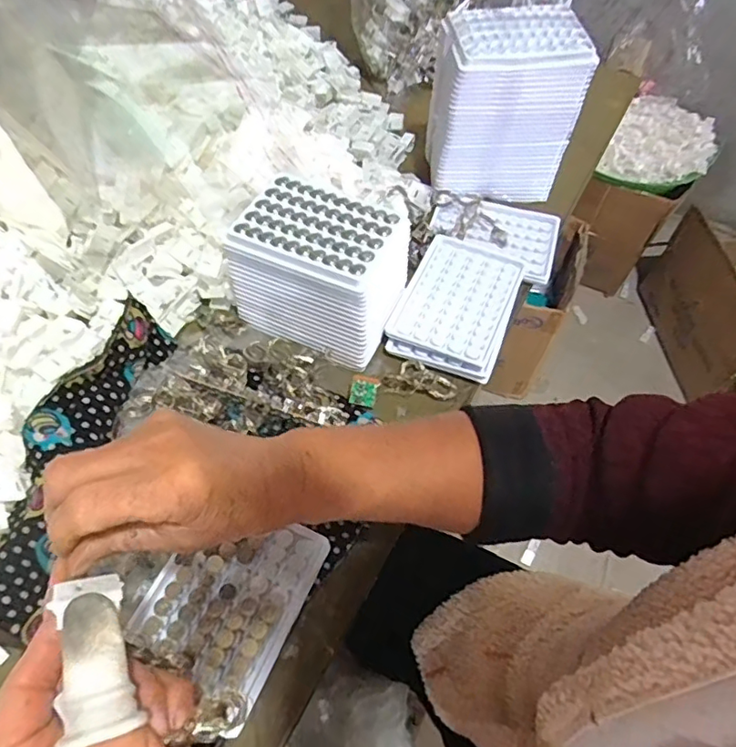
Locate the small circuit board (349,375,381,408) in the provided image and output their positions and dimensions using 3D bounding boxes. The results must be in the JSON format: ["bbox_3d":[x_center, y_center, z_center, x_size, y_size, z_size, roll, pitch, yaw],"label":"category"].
[{"bbox_3d":[-0.003,0.014,0.477,0.022,0.004,0.026,17,77,-11],"label":"small circuit board"}]

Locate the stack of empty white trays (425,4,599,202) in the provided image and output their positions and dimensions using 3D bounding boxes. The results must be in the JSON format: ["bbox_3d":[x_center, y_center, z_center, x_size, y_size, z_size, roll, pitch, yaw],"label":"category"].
[{"bbox_3d":[0.137,-0.277,0.578,0.137,0.151,0.095,-3,57,-4],"label":"stack of empty white trays"}]

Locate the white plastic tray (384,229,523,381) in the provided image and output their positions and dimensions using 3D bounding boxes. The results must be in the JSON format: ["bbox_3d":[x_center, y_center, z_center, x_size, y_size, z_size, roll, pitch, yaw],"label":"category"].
[{"bbox_3d":[0.084,-0.066,0.524,0.098,0.017,0.138,20,58,11],"label":"white plastic tray"}]

